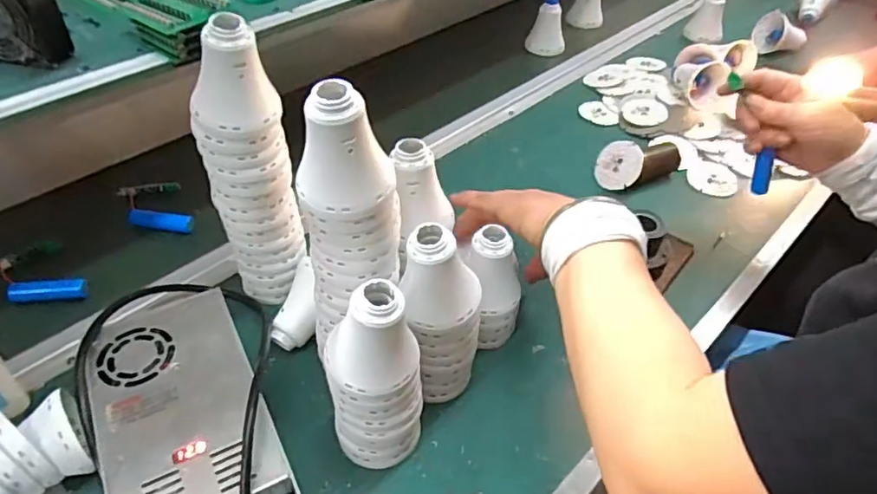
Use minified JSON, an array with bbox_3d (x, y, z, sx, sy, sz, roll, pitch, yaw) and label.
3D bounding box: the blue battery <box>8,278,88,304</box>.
[{"bbox_3d":[-0.376,0.043,0.568,0.064,0.021,0.021,-3,38,-45],"label":"blue battery"}]

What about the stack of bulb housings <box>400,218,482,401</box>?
[{"bbox_3d":[0.002,0.060,0.461,0.053,0.171,0.052,21,47,17],"label":"stack of bulb housings"}]

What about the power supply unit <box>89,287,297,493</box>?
[{"bbox_3d":[-0.197,0.135,0.459,0.116,0.056,0.233,-19,49,-21],"label":"power supply unit"}]

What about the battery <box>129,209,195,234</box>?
[{"bbox_3d":[-0.306,-0.029,0.650,0.065,0.016,0.021,8,40,-29],"label":"battery"}]

